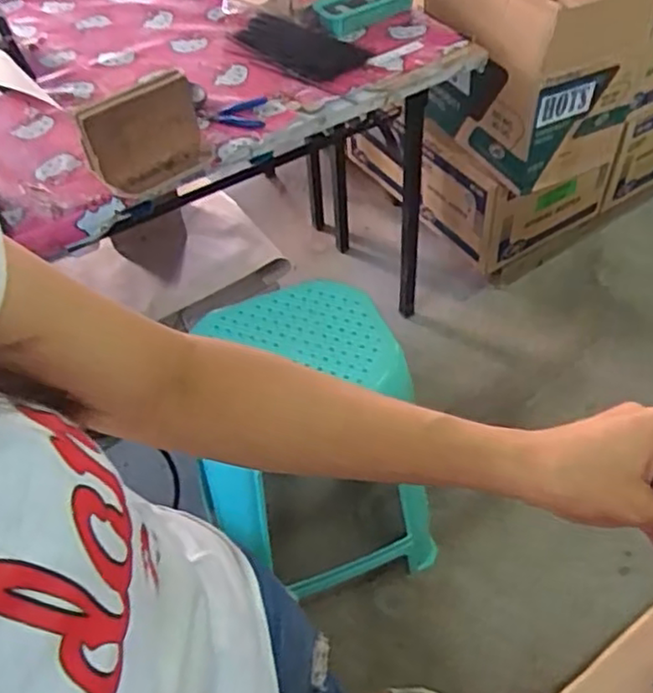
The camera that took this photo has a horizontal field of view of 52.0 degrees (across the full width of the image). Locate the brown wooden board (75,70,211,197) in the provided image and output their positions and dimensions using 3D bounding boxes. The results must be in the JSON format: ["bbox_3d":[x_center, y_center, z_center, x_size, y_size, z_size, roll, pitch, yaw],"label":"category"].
[{"bbox_3d":[-0.298,-0.352,1.122,0.189,0.159,0.028,-30,18,-11],"label":"brown wooden board"}]

